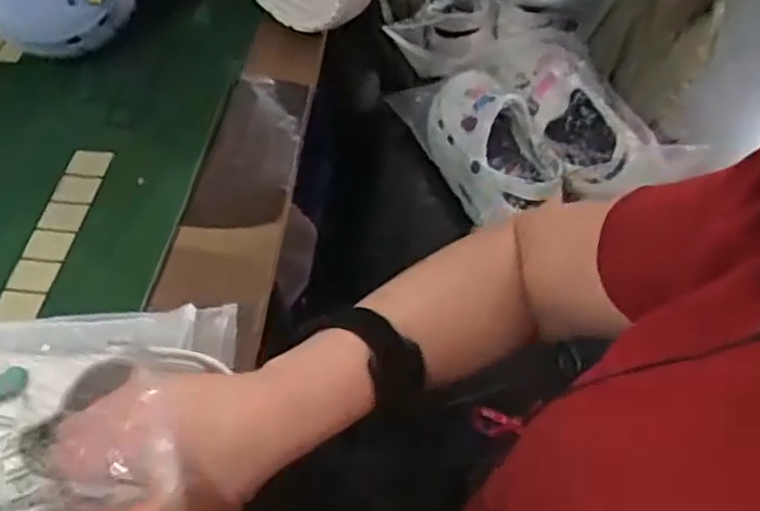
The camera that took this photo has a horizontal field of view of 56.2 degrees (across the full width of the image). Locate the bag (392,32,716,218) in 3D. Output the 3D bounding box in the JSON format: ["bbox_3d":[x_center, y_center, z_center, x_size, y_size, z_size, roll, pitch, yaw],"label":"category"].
[{"bbox_3d":[0.187,-0.164,0.899,0.232,0.116,0.322,-22,59,-10],"label":"bag"}]

